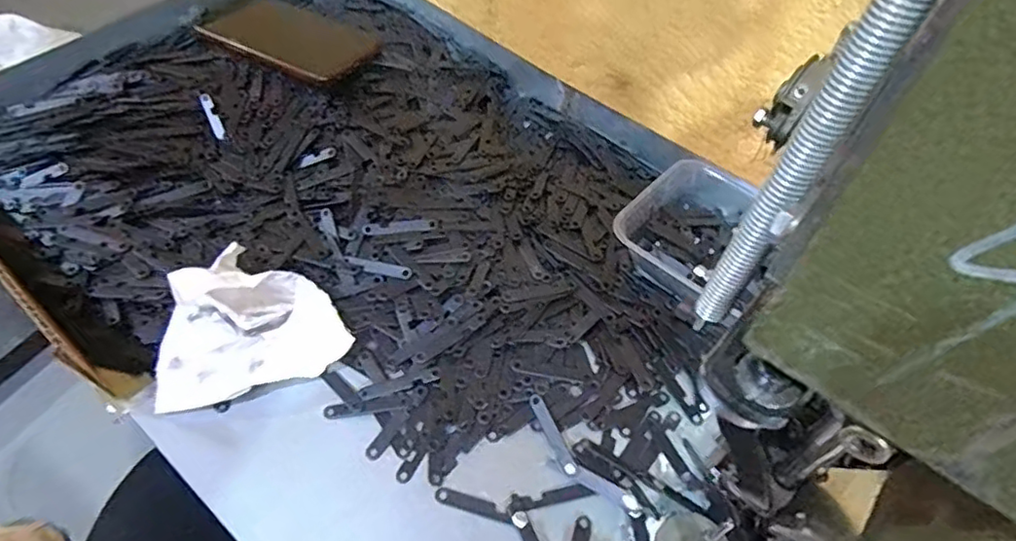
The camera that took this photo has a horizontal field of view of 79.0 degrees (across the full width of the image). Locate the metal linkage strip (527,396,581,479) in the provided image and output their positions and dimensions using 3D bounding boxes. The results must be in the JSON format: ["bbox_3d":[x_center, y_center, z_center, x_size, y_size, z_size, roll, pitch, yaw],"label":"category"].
[{"bbox_3d":[0.027,0.097,0.367,0.008,0.004,0.054,-20,59,-15],"label":"metal linkage strip"}]

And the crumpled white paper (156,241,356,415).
[{"bbox_3d":[-0.162,0.022,0.373,0.111,0.050,0.088,-15,55,-15],"label":"crumpled white paper"}]

